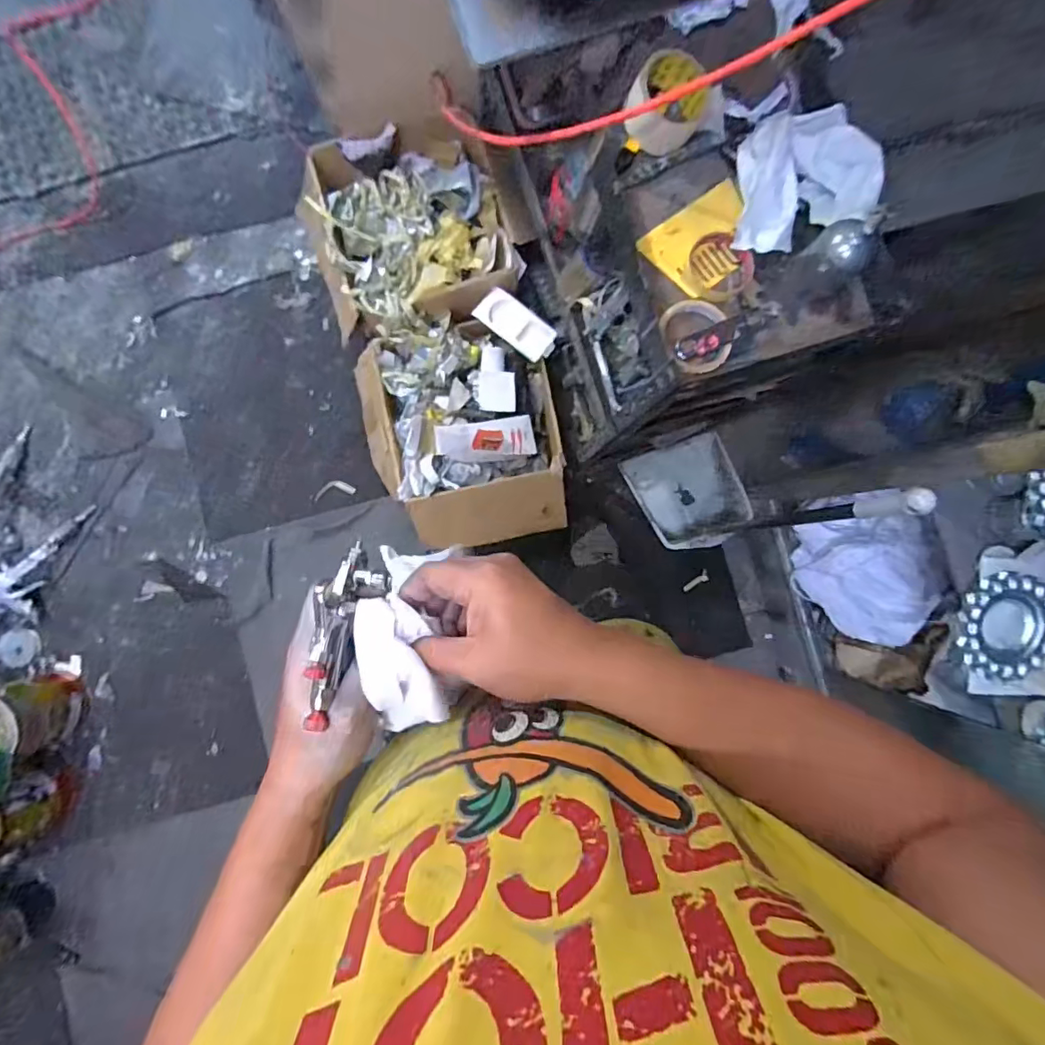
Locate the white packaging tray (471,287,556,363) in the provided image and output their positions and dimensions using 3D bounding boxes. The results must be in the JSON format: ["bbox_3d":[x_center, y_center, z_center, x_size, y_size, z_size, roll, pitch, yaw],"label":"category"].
[{"bbox_3d":[-0.012,-0.409,1.122,0.170,0.018,0.081,39,87,0],"label":"white packaging tray"}]

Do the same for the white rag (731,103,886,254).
[{"bbox_3d":[0.345,-0.422,0.660,0.149,0.057,0.168,2,88,-2],"label":"white rag"}]

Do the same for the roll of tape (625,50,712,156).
[{"bbox_3d":[0.175,-0.501,0.652,0.084,0.073,0.090,0,88,-2],"label":"roll of tape"}]

